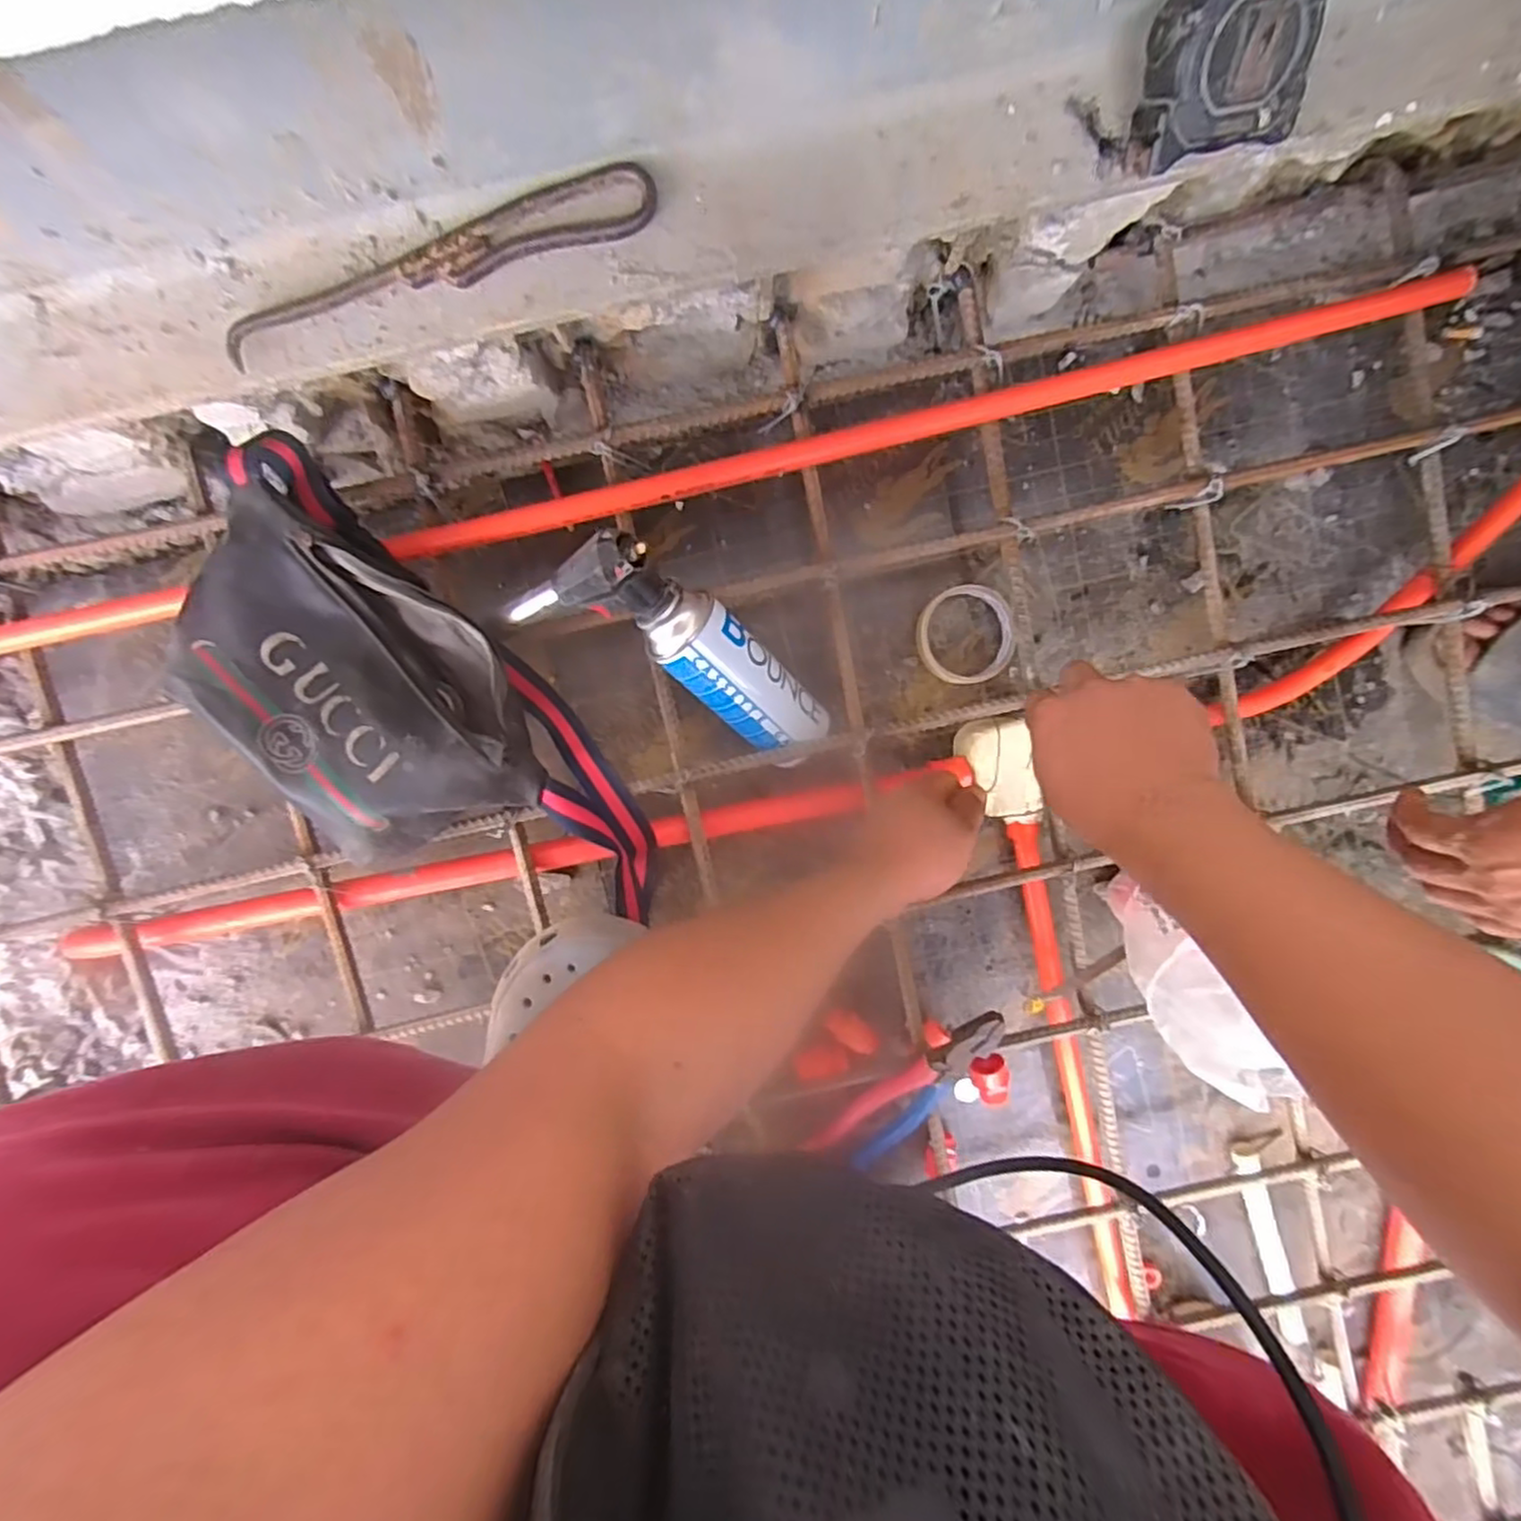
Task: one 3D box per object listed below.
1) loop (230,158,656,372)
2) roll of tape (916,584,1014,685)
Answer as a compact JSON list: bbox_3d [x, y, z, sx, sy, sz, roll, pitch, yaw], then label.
[{"bbox_3d":[-0.192,-0.300,0.412,0.265,0.015,0.044,-15,95,0],"label":"loop"},{"bbox_3d":[0.185,-0.113,0.629,0.085,0.020,0.087,0,95,-1],"label":"roll of tape"}]

